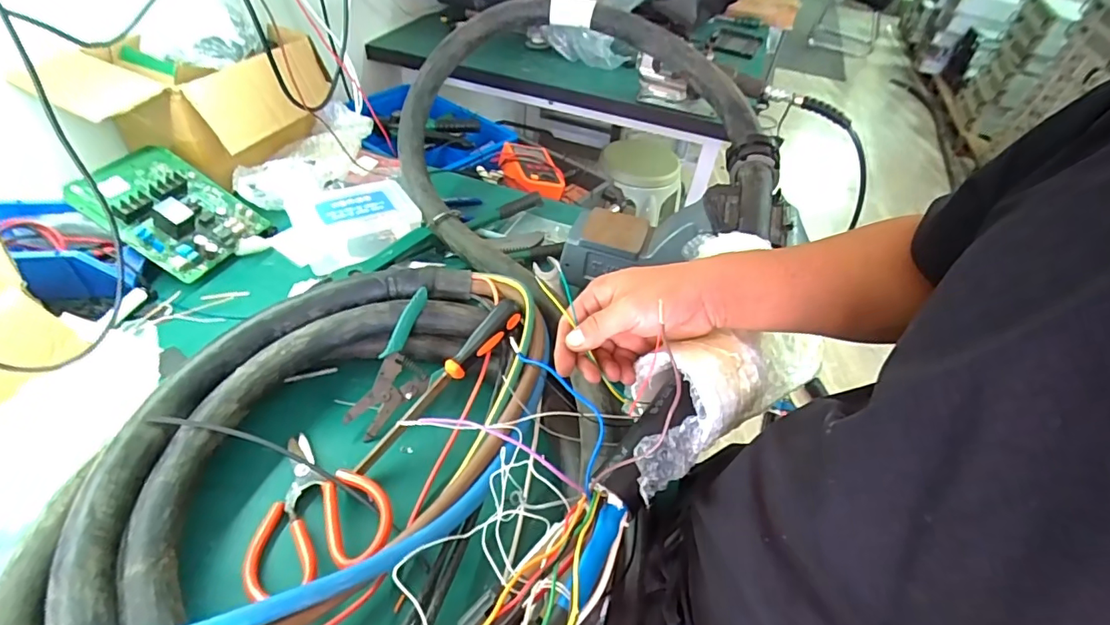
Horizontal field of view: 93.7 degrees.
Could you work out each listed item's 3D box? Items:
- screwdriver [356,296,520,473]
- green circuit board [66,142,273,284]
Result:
[{"bbox_3d":[-0.118,0.074,0.550,0.028,0.022,0.231,34,72,25],"label":"screwdriver"},{"bbox_3d":[-0.526,-0.153,0.713,0.195,0.043,0.156,35,45,-6],"label":"green circuit board"}]

